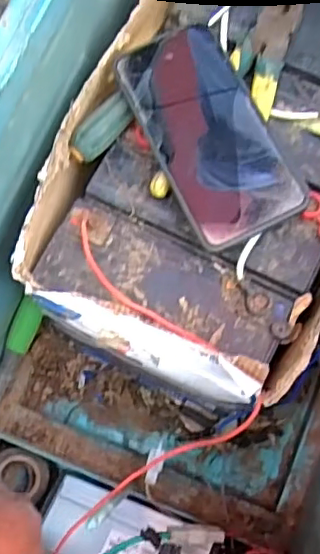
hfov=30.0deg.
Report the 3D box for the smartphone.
[{"bbox_3d":[0.033,-0.099,0.404,0.077,0.006,0.157,-24,74,-1],"label":"smartphone"}]

